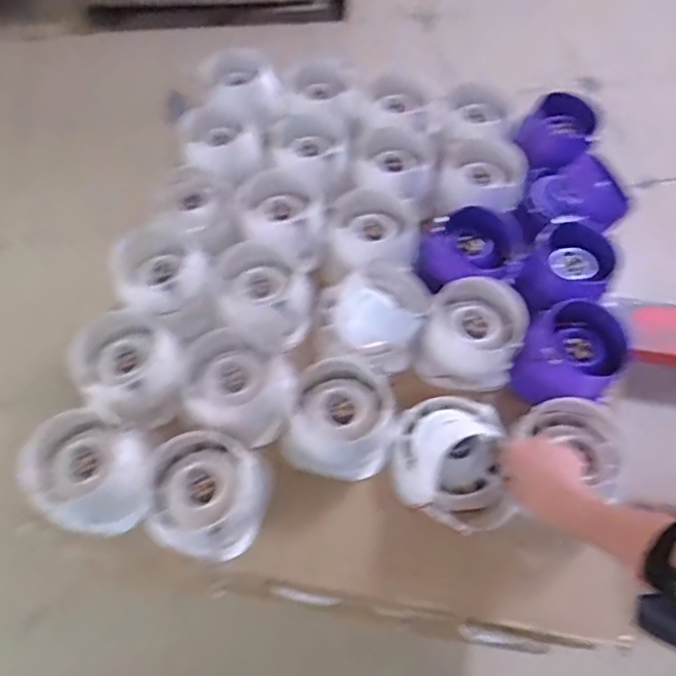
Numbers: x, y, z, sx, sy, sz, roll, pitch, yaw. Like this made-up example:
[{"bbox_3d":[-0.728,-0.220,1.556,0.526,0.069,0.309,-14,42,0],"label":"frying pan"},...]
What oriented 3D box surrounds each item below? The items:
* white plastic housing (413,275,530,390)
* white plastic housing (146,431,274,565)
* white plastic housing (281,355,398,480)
[{"bbox_3d":[0.184,-0.005,0.771,0.130,0.093,0.126,1,59,-2],"label":"white plastic housing"},{"bbox_3d":[-0.158,0.183,0.668,0.137,0.074,0.131,1,59,-2],"label":"white plastic housing"},{"bbox_3d":[0.006,0.102,0.729,0.137,0.079,0.136,1,59,-2],"label":"white plastic housing"}]

